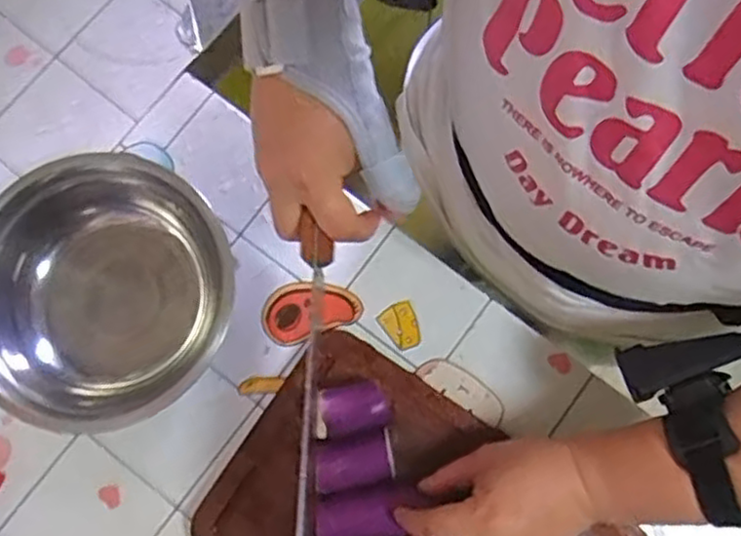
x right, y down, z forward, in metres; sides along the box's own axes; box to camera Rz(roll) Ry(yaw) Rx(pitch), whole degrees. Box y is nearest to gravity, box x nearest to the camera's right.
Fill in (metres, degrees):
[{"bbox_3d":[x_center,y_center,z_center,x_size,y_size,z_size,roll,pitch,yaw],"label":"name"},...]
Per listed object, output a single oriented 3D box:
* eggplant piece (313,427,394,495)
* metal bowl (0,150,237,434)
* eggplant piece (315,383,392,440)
[{"bbox_3d":[-0.012,0.140,0.512,0.057,0.031,0.034,-15,79,-2],"label":"eggplant piece"},{"bbox_3d":[-0.211,0.019,0.549,0.192,0.067,0.201,0,79,1],"label":"metal bowl"},{"bbox_3d":[-0.014,0.104,0.520,0.051,0.034,0.034,-9,79,-1],"label":"eggplant piece"}]

